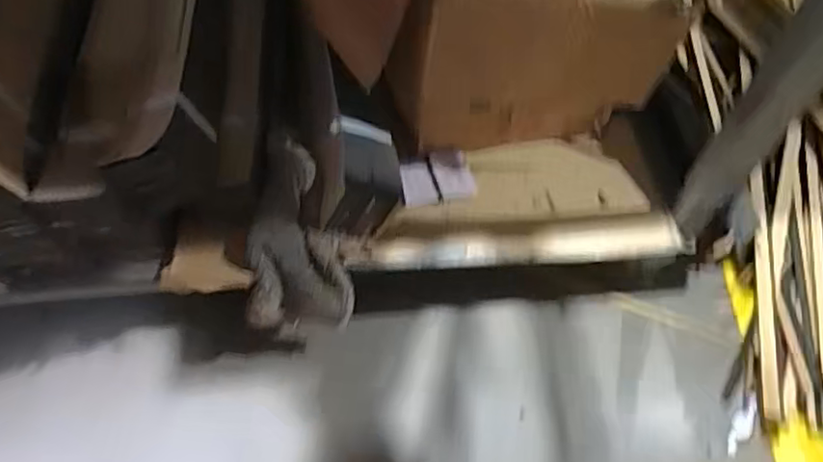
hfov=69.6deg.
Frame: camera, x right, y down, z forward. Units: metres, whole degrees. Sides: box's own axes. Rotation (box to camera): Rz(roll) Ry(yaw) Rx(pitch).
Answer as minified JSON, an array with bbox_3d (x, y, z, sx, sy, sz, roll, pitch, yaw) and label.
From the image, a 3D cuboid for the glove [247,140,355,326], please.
[{"bbox_3d":[-0.154,0.002,0.759,0.122,0.067,0.248,-8,86,0],"label":"glove"}]

